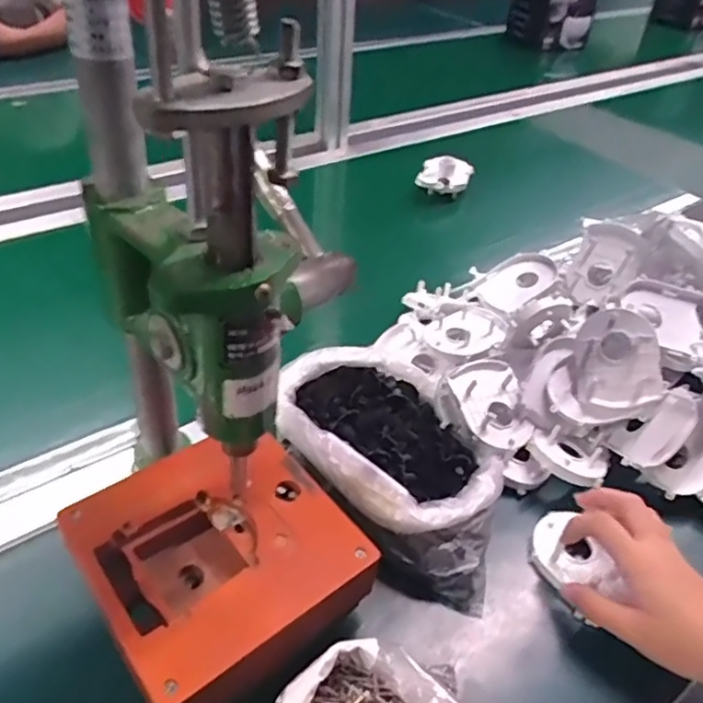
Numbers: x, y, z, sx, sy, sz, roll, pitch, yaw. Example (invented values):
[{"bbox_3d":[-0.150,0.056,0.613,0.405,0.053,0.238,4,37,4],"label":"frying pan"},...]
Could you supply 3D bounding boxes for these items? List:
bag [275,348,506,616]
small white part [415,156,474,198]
[{"bbox_3d":[0.038,0.086,0.499,0.132,0.066,0.229,-24,49,-29],"label":"bag"},{"bbox_3d":[0.141,-0.267,0.924,0.075,0.045,0.066,16,42,12],"label":"small white part"}]

